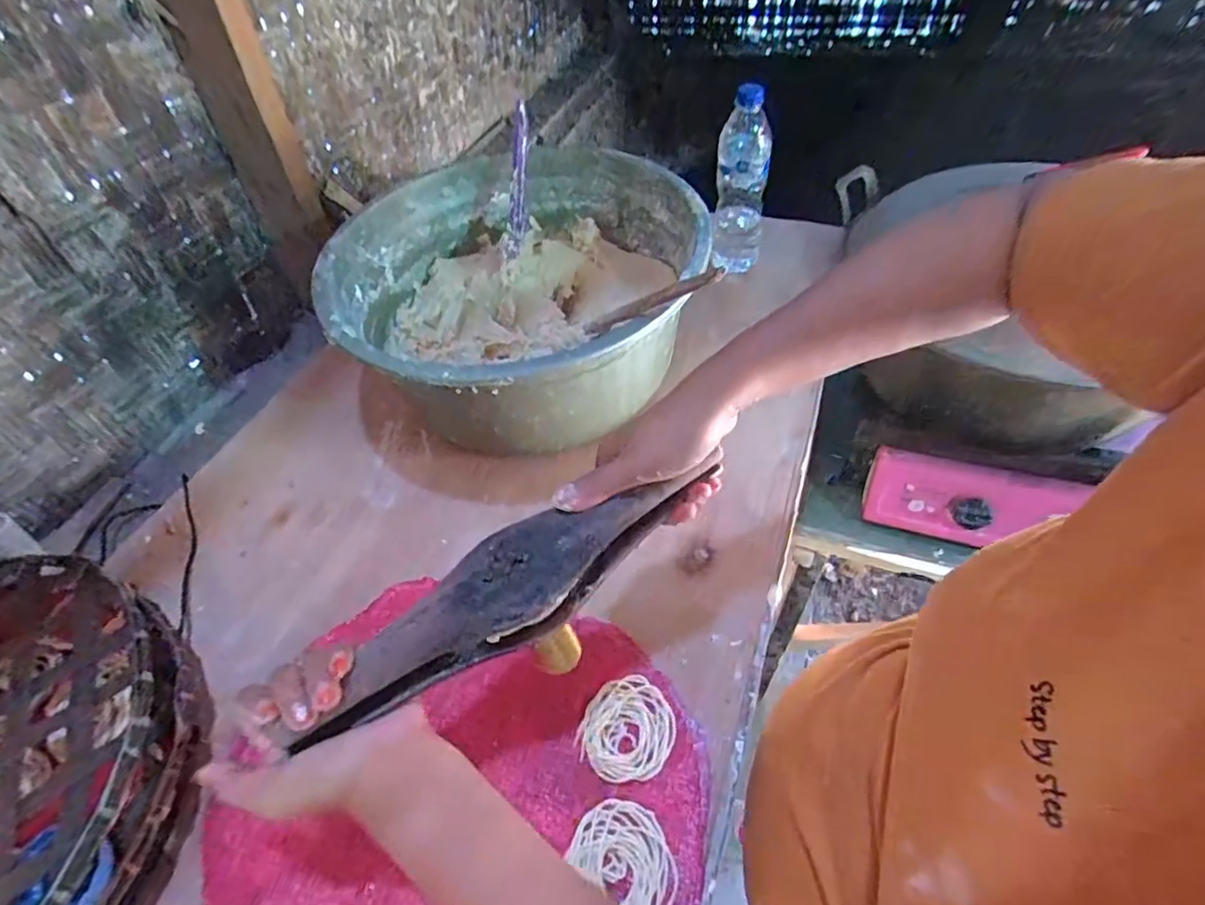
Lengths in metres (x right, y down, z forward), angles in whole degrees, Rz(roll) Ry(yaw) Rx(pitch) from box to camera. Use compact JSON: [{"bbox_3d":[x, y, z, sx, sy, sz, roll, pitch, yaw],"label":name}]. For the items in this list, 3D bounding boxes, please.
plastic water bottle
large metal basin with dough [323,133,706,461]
[{"bbox_3d":[0.178,-0.342,0.760,0.069,0.214,0.063,8,50,12],"label":"plastic water bottle"},{"bbox_3d":[-0.097,-0.183,0.671,0.392,0.162,0.394,-3,49,3],"label":"large metal basin with dough"}]

